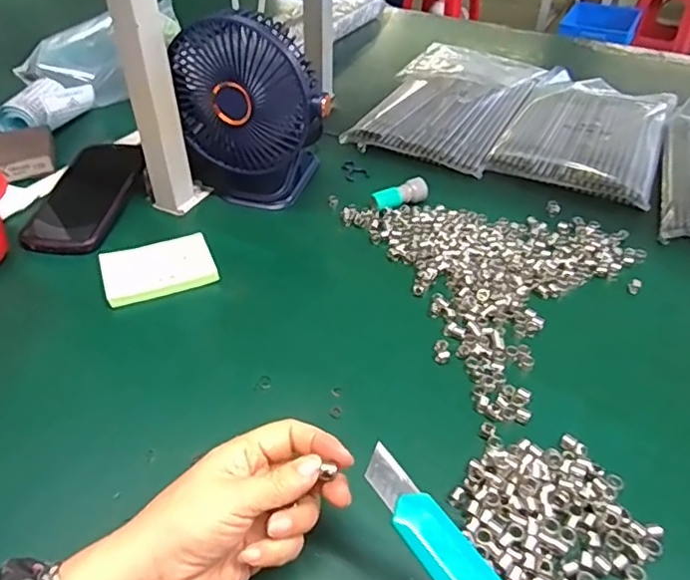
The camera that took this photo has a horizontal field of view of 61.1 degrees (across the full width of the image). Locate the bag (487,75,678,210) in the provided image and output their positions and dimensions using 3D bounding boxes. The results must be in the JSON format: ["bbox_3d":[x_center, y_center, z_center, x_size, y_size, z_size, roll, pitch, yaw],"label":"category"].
[{"bbox_3d":[0.316,-0.210,0.757,0.179,0.024,0.298,19,43,20],"label":"bag"}]

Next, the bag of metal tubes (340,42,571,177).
[{"bbox_3d":[0.153,-0.271,0.813,0.210,0.034,0.358,23,44,24],"label":"bag of metal tubes"}]

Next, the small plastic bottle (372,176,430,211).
[{"bbox_3d":[0.059,-0.102,0.622,0.061,0.021,0.022,-19,44,-23],"label":"small plastic bottle"}]

